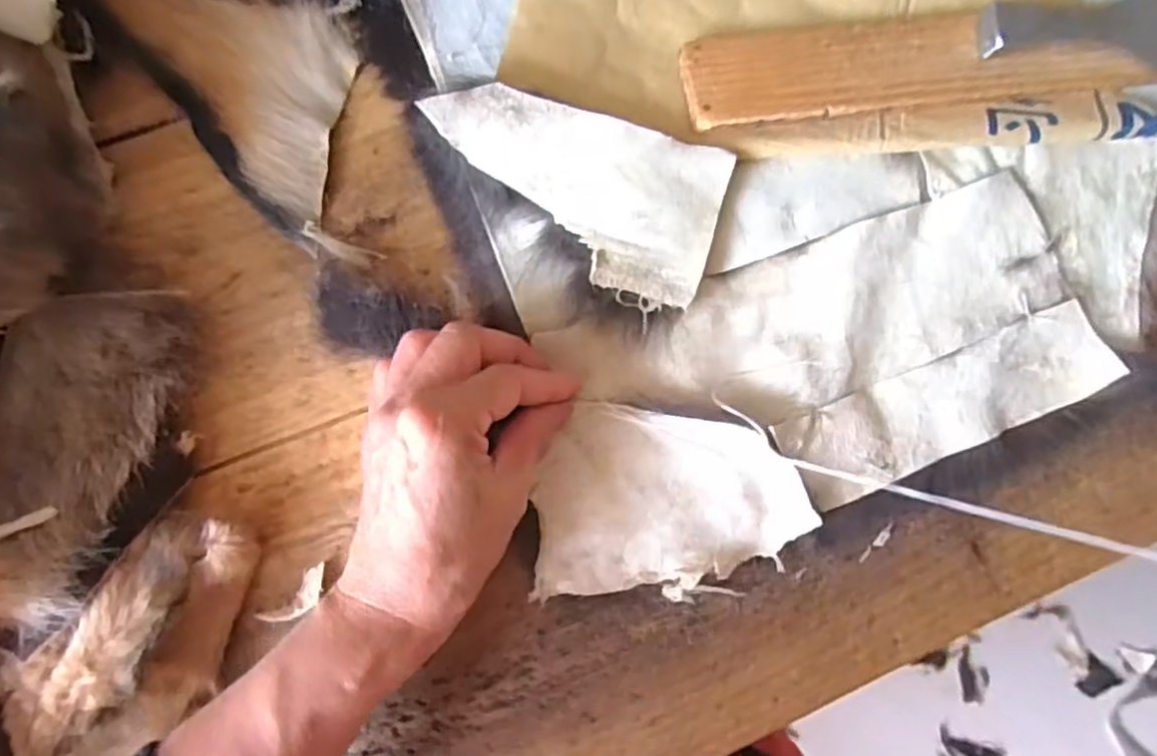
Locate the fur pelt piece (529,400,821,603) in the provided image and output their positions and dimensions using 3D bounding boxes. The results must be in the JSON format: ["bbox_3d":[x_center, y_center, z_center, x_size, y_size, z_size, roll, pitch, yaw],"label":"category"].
[{"bbox_3d":[0.044,0.059,0.321,0.121,0.016,0.087,4,85,-3],"label":"fur pelt piece"}]

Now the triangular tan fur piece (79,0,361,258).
[{"bbox_3d":[-0.159,-0.156,0.329,0.088,0.033,0.167,-40,89,-5],"label":"triangular tan fur piece"}]

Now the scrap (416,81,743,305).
[{"bbox_3d":[-0.001,-0.089,0.322,0.137,0.028,0.078,17,85,-2],"label":"scrap"}]

